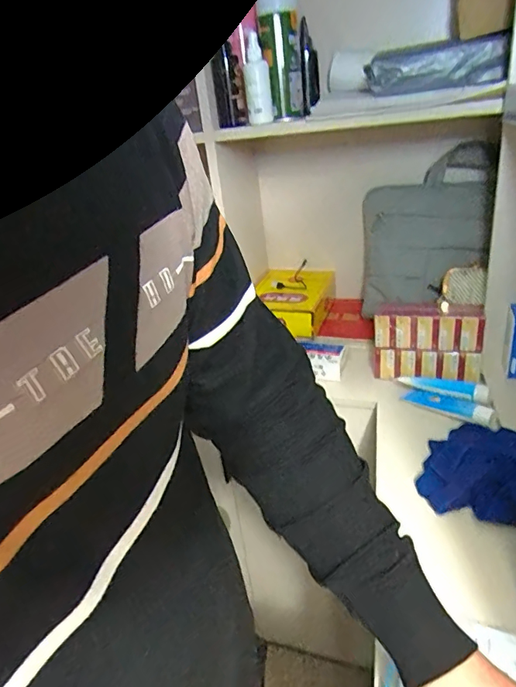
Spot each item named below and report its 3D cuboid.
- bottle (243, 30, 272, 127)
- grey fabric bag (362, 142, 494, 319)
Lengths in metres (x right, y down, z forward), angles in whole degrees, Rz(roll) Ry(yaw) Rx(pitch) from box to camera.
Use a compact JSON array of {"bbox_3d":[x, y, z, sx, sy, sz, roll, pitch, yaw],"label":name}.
[{"bbox_3d":[-0.002,-0.407,0.736,0.035,0.123,0.029,-6,27,4],"label":"bottle"},{"bbox_3d":[0.294,-0.193,0.858,0.208,0.276,0.046,5,13,26],"label":"grey fabric bag"}]

